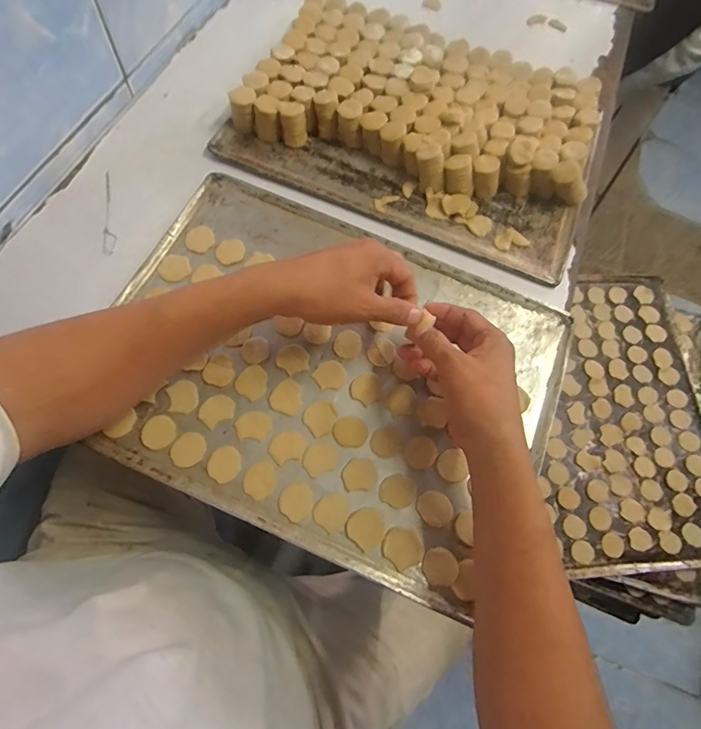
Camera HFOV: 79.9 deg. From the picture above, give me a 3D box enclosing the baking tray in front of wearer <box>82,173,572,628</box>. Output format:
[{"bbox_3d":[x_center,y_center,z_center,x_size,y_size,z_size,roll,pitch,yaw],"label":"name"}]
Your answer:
[{"bbox_3d":[-0.020,0.004,0.428,0.438,0.023,0.325,22,70,5],"label":"baking tray in front of wearer"}]

